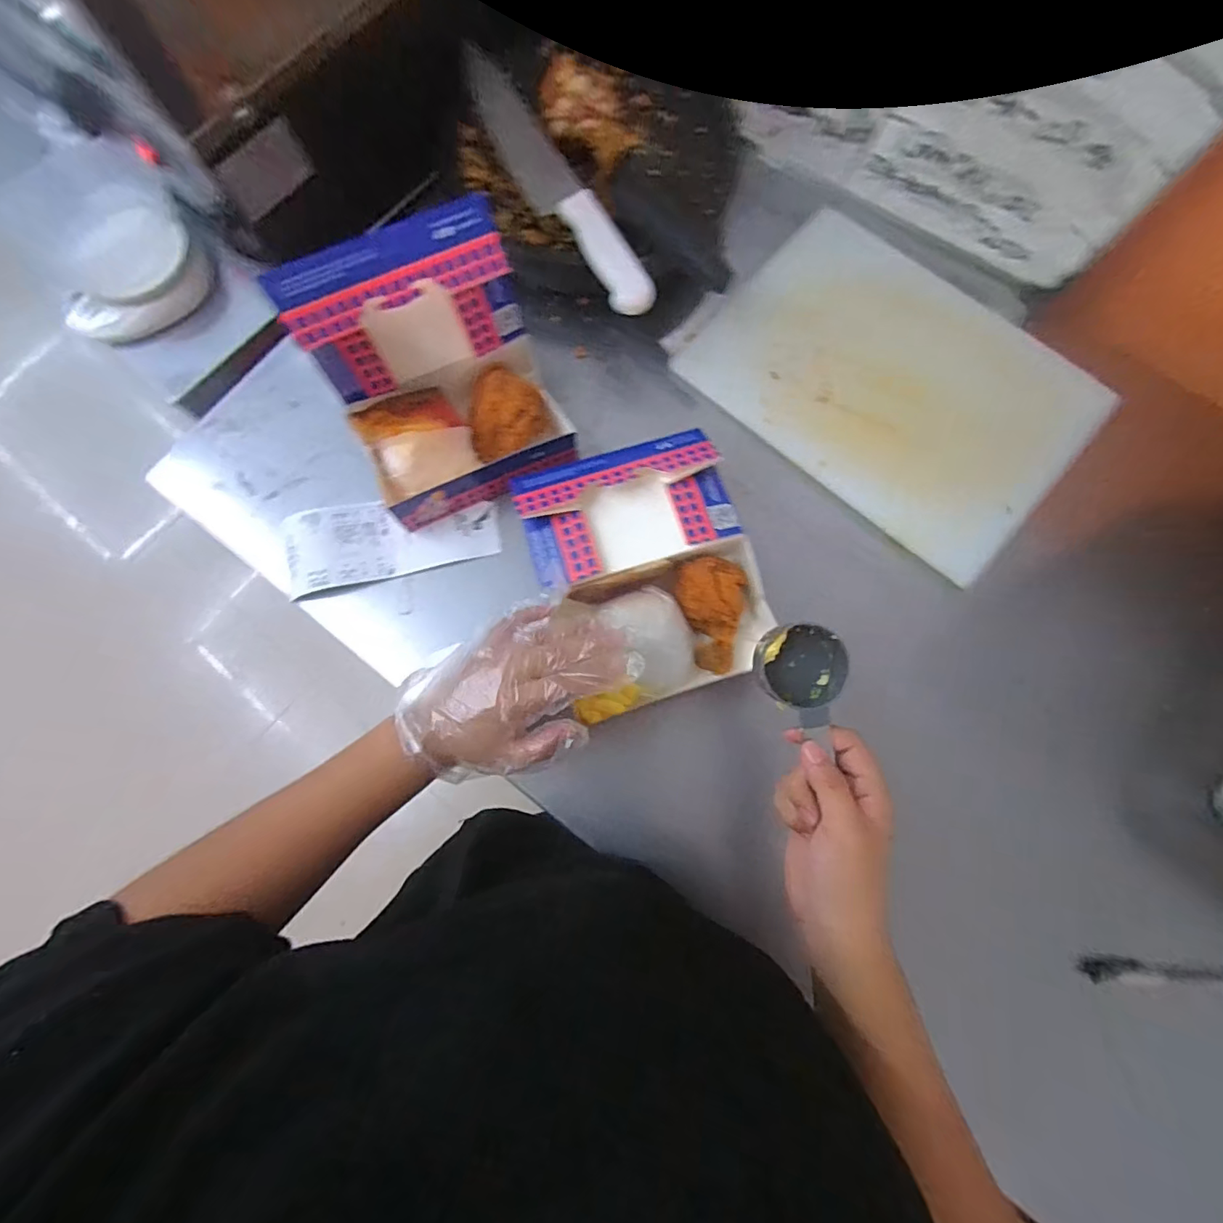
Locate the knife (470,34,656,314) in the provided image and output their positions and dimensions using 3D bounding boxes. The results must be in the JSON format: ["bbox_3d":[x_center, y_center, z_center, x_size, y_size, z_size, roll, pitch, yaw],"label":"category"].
[{"bbox_3d":[-0.059,-0.401,0.482,0.045,0.025,0.322,-30,79,-5],"label":"knife"}]

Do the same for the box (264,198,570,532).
[{"bbox_3d":[-0.142,-0.194,0.442,0.169,0.150,0.162,-23,79,-4],"label":"box"}]

